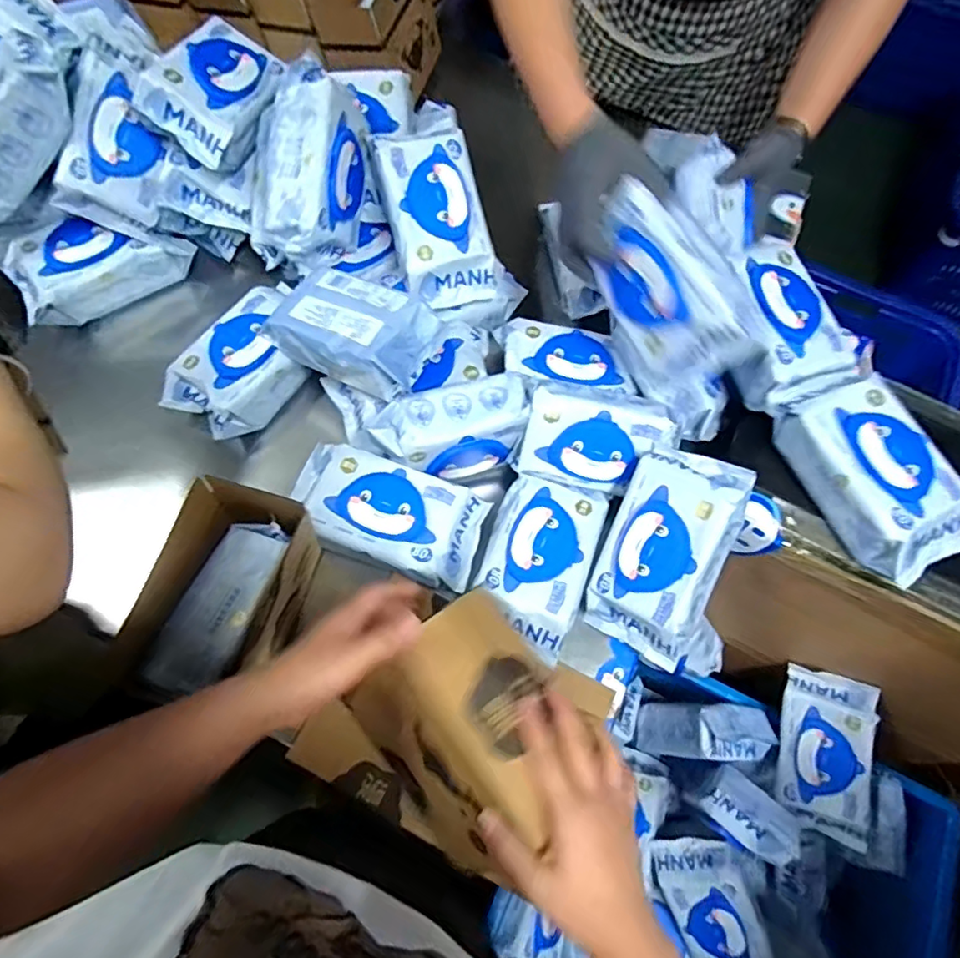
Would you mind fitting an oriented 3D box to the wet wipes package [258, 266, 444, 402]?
[{"bbox_3d":[-0.146,-0.169,0.664,0.181,0.070,0.111,24,69,7],"label":"wet wipes package"}]

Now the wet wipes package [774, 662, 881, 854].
[{"bbox_3d":[0.478,0.383,0.807,0.115,0.053,0.220,6,79,33],"label":"wet wipes package"}]

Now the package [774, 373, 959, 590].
[{"bbox_3d":[0.405,-0.002,0.595,0.108,0.065,0.192,-25,71,-13],"label":"package"}]

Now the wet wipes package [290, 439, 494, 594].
[{"bbox_3d":[-0.104,0.038,0.658,0.214,0.049,0.108,18,68,5],"label":"wet wipes package"}]

